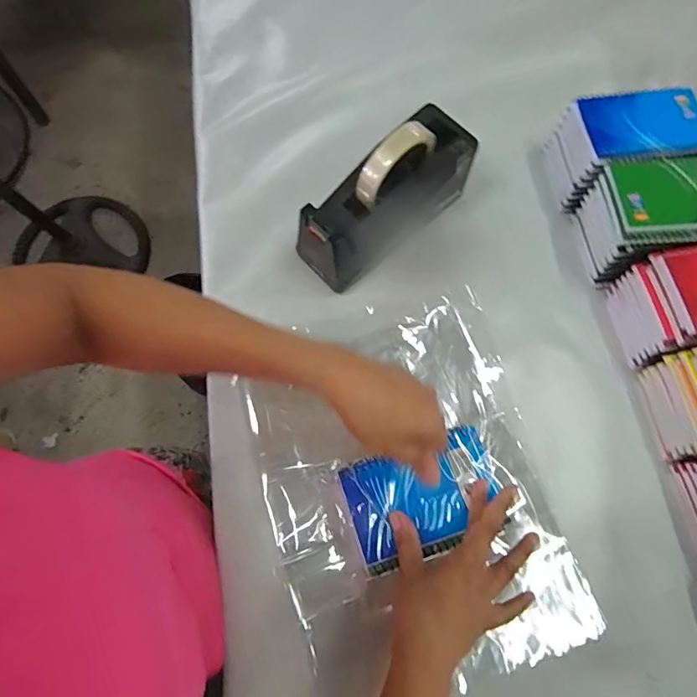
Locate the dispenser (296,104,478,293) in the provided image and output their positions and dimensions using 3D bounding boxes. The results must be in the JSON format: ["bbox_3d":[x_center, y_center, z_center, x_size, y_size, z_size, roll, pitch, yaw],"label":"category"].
[{"bbox_3d":[0.035,-0.154,0.501,0.188,0.116,0.078,-42,76,-12],"label":"dispenser"}]

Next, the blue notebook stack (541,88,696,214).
[{"bbox_3d":[0.304,-0.220,0.539,0.138,0.080,0.097,-5,72,-1],"label":"blue notebook stack"}]

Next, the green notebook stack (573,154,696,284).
[{"bbox_3d":[0.327,-0.135,0.505,0.145,0.086,0.100,-11,72,-3],"label":"green notebook stack"}]

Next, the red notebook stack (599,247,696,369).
[{"bbox_3d":[0.356,-0.046,0.479,0.146,0.087,0.091,-9,72,-2],"label":"red notebook stack"}]

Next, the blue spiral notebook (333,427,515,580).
[{"bbox_3d":[0.066,0.130,0.420,0.129,0.007,0.089,-18,73,-5],"label":"blue spiral notebook"}]

